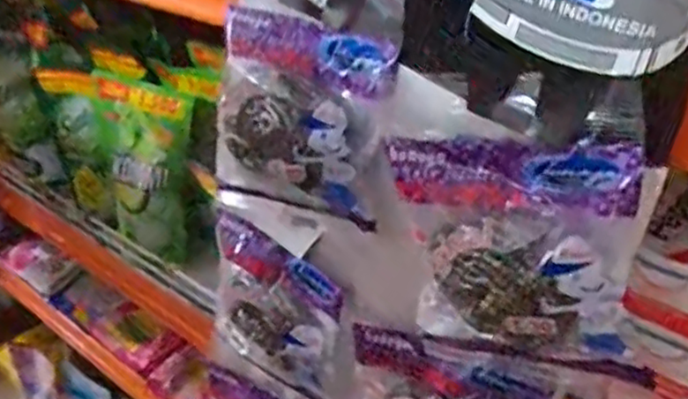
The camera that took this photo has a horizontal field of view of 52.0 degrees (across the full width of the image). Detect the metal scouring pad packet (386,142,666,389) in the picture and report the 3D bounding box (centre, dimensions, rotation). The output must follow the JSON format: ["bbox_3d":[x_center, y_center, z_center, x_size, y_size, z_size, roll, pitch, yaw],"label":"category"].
[{"bbox_3d":[0.062,0.020,0.260,0.097,0.084,0.030,14,38,23],"label":"metal scouring pad packet"}]

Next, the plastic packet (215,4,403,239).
[{"bbox_3d":[-0.019,-0.035,0.308,0.085,0.075,0.035,18,40,29],"label":"plastic packet"}]

